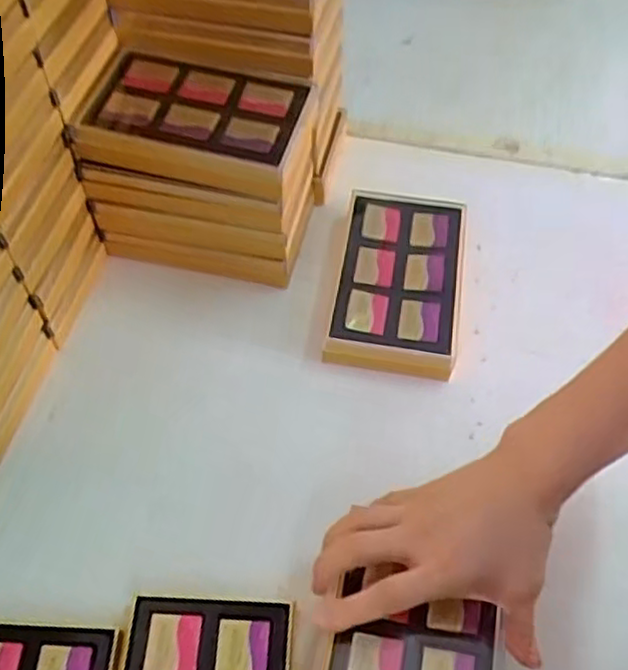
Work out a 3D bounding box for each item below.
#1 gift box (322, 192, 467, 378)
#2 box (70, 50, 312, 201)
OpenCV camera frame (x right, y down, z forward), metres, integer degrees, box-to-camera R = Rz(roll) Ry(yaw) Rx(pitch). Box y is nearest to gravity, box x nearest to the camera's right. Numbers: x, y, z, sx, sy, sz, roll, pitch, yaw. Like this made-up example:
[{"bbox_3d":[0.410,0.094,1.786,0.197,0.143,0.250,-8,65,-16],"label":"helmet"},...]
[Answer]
[{"bbox_3d":[0.071,-0.049,0.602,0.099,0.035,0.169,7,56,5],"label":"gift box"},{"bbox_3d":[-0.092,-0.168,0.559,0.170,0.034,0.115,11,56,8],"label":"box"}]

